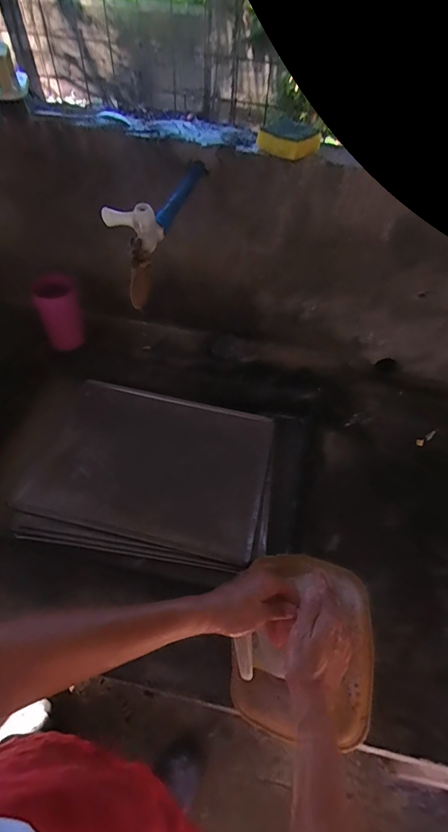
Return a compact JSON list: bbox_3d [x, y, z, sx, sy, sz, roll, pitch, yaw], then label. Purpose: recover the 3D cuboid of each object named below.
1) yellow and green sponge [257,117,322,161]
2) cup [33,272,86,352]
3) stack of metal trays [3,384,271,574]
[{"bbox_3d":[0.105,-0.442,0.617,0.098,0.034,0.063,7,53,2],"label":"yellow and green sponge"},{"bbox_3d":[-0.359,-0.226,0.851,0.084,0.152,0.085,2,53,-3],"label":"cup"},{"bbox_3d":[-0.141,0.098,0.753,0.463,0.060,0.333,9,53,3],"label":"stack of metal trays"}]

